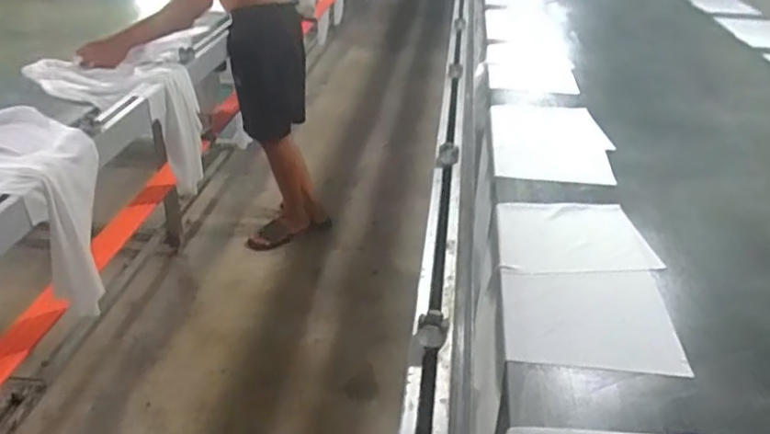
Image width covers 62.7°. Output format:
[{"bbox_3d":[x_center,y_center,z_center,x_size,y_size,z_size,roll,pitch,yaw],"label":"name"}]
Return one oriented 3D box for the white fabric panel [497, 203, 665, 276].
[{"bbox_3d":[0.308,0.028,1.060,0.233,0.020,0.203,-4,30,10],"label":"white fabric panel"}]

